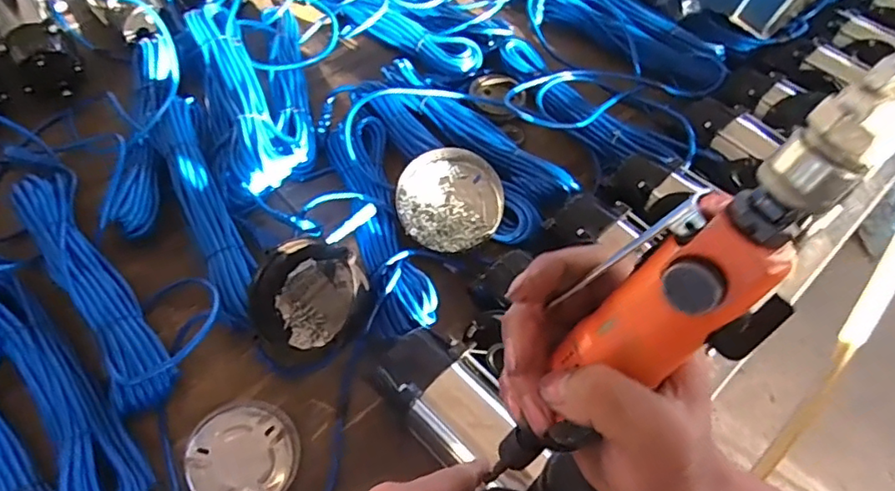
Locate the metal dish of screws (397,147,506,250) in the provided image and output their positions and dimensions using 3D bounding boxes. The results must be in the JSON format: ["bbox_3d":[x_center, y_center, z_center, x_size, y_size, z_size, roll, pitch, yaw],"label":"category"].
[{"bbox_3d":[0.004,-0.061,0.716,0.135,0.048,0.128,3,57,-2],"label":"metal dish of screws"}]

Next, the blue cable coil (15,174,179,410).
[{"bbox_3d":[-0.415,0.030,0.643,0.064,0.033,0.350,-32,64,-22],"label":"blue cable coil"}]

